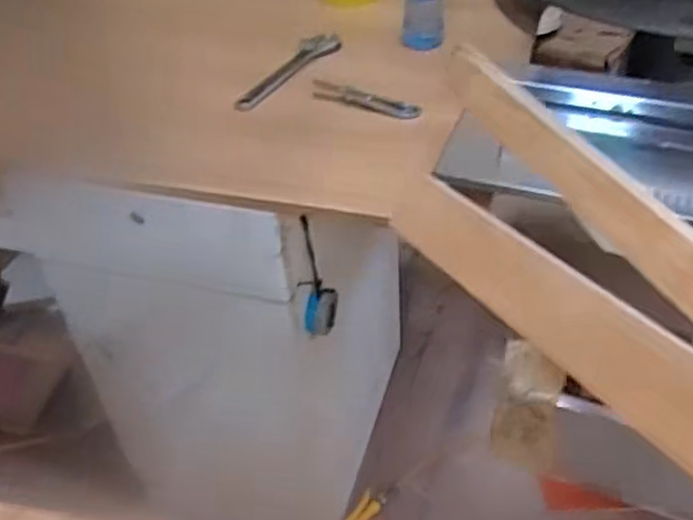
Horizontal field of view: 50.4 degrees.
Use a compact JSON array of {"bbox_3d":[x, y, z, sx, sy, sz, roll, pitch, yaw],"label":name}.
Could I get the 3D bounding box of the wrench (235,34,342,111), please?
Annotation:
[{"bbox_3d":[-0.087,-0.281,1.080,0.047,0.026,0.222,26,48,28],"label":"wrench"}]

